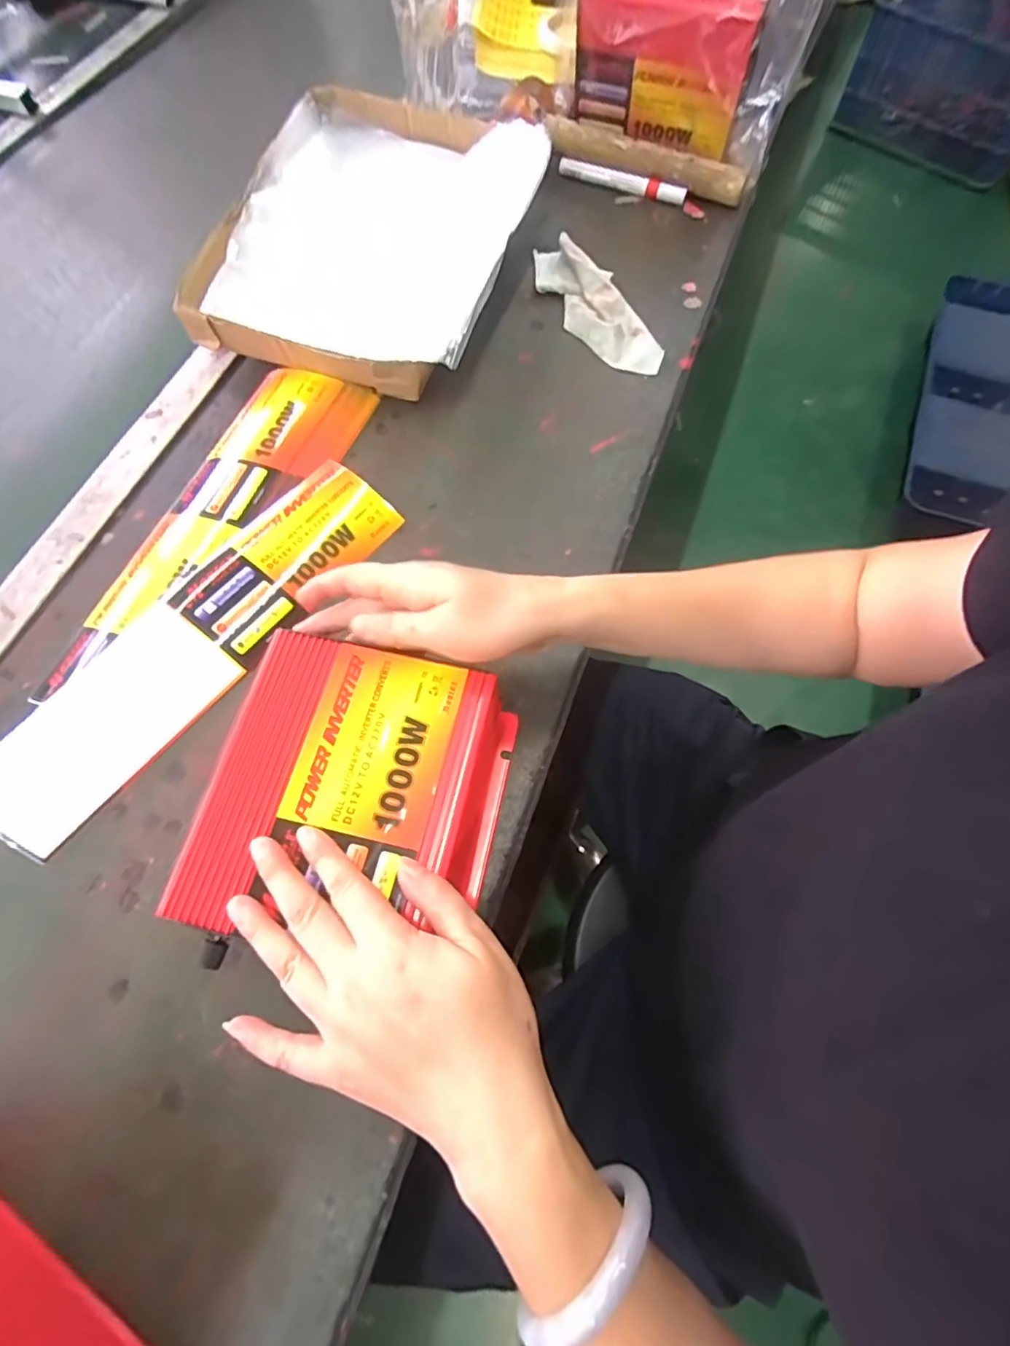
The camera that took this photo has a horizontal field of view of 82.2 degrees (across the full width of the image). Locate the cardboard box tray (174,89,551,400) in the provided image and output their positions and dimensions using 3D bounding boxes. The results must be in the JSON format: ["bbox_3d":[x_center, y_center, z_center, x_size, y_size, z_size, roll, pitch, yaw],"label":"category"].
[{"bbox_3d":[-0.127,-0.404,0.544,0.273,0.068,0.308,17,69,6],"label":"cardboard box tray"}]

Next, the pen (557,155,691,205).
[{"bbox_3d":[0.125,-0.531,0.627,0.141,0.016,0.016,21,70,8],"label":"pen"}]

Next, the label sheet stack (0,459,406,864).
[{"bbox_3d":[-0.218,-0.028,0.417,0.080,0.010,0.337,41,73,3],"label":"label sheet stack"}]

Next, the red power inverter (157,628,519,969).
[{"bbox_3d":[-0.086,0.076,0.351,0.158,0.070,0.166,12,69,4],"label":"red power inverter"}]

